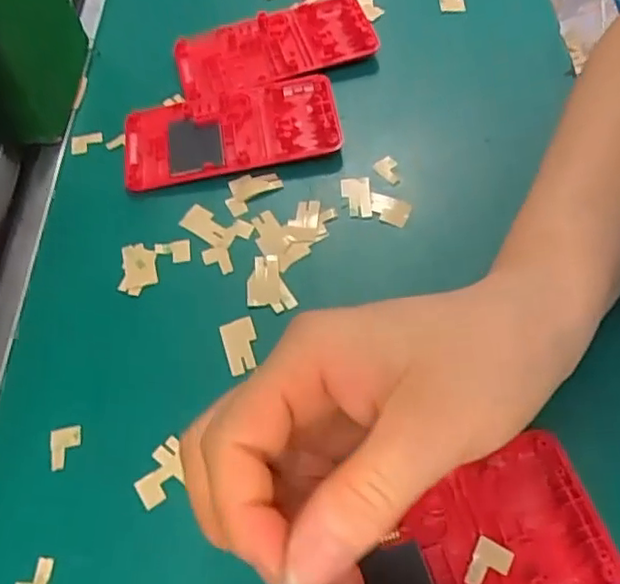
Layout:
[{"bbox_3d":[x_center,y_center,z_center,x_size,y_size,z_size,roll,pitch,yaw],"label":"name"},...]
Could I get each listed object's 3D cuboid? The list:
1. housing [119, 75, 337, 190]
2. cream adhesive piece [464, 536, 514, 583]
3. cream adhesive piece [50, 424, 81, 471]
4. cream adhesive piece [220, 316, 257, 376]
[{"bbox_3d":[-0.046,-0.093,0.365,0.122,0.013,0.063,-12,58,-3],"label":"housing"},{"bbox_3d":[0.066,0.100,0.233,0.013,0.004,0.018,23,62,18],"label":"cream adhesive piece"},{"bbox_3d":[-0.107,0.067,0.278,0.013,0.004,0.019,-11,58,-2],"label":"cream adhesive piece"},{"bbox_3d":[-0.032,0.024,0.298,0.016,0.004,0.027,-17,58,-6],"label":"cream adhesive piece"}]

